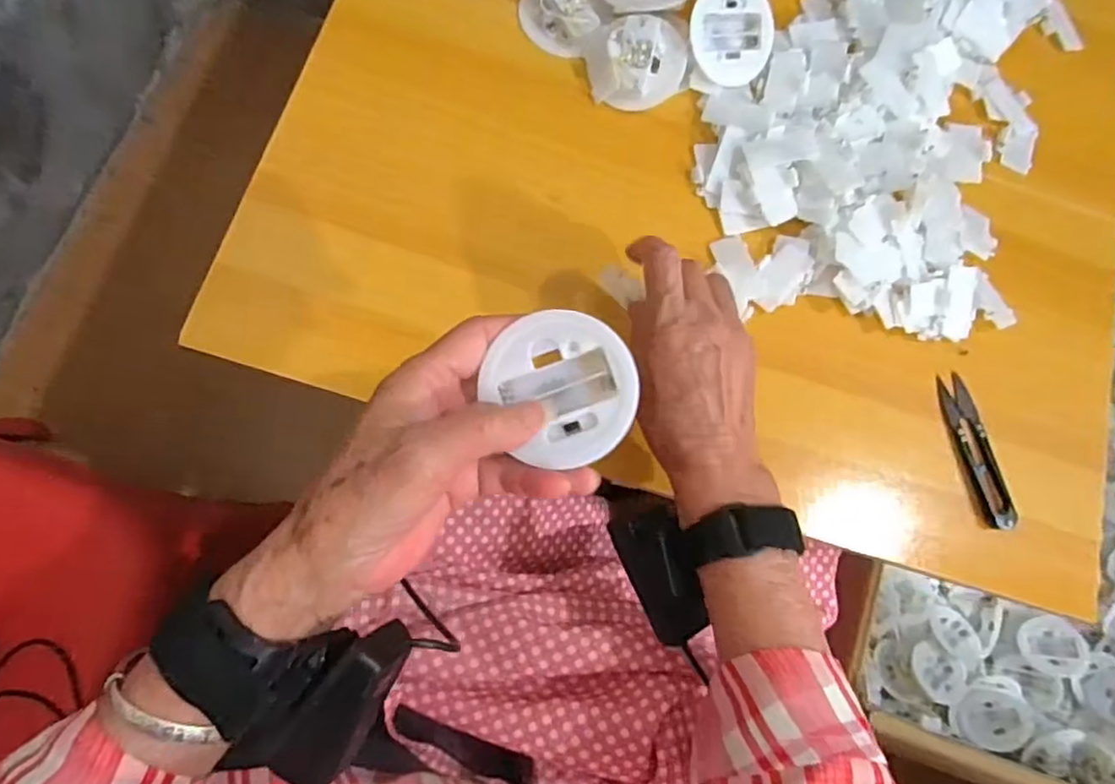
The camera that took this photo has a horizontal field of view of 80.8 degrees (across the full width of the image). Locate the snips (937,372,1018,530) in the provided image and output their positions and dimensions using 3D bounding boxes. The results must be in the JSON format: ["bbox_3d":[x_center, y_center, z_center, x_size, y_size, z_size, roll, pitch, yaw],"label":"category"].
[{"bbox_3d":[0.277,0.039,0.435,0.018,0.015,0.102,-10,75,-8],"label":"snips"}]

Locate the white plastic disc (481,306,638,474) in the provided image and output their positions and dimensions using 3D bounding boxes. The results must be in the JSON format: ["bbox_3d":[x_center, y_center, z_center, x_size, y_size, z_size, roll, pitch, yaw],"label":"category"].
[{"bbox_3d":[0.003,-0.002,0.286,0.057,0.015,0.066,-33,92,-8],"label":"white plastic disc"}]

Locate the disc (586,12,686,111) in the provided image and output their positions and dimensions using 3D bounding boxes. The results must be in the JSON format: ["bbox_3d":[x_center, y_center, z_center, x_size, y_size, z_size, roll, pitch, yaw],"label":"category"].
[{"bbox_3d":[0.056,-0.228,0.452,0.066,0.021,0.058,-21,90,-8],"label":"disc"}]

